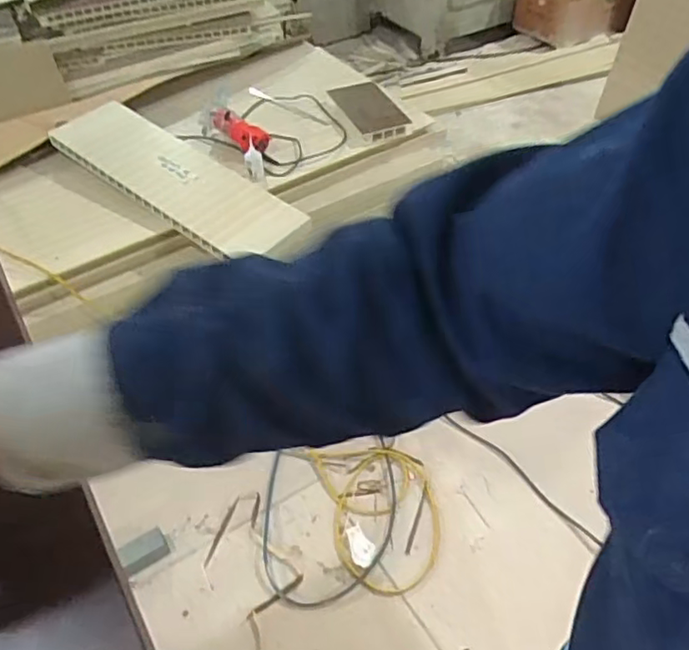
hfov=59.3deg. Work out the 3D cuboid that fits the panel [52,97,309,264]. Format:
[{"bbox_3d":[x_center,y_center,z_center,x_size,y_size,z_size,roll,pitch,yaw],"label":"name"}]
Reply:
[{"bbox_3d":[-0.442,-0.399,1.597,0.747,0.056,0.260,35,56,17],"label":"panel"}]

